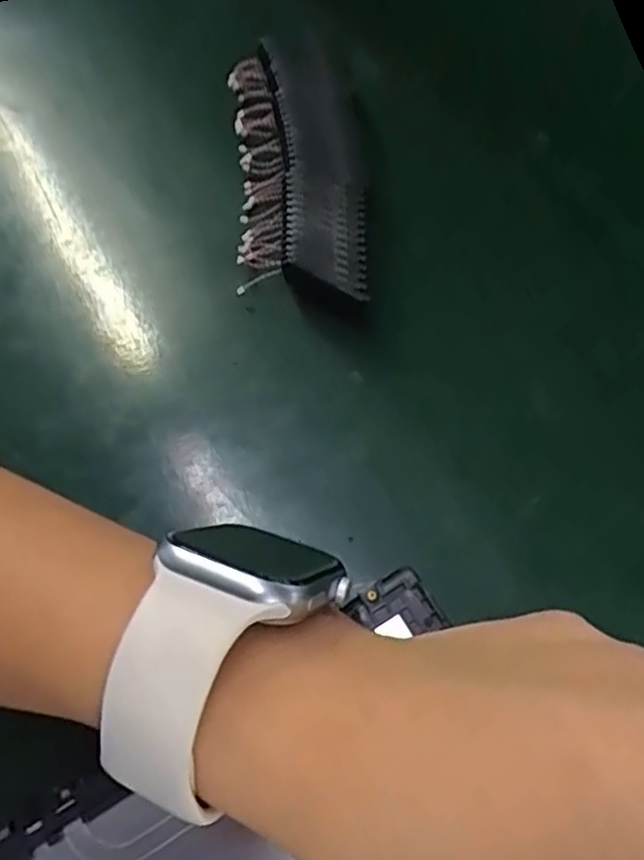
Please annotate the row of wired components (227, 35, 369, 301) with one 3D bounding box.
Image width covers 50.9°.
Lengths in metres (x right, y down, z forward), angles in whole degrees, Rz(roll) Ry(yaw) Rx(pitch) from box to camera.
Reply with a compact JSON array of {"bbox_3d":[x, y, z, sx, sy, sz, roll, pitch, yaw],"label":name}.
[{"bbox_3d":[-0.012,-0.114,0.300,0.053,0.049,0.146,-5,59,0],"label":"row of wired components"}]

